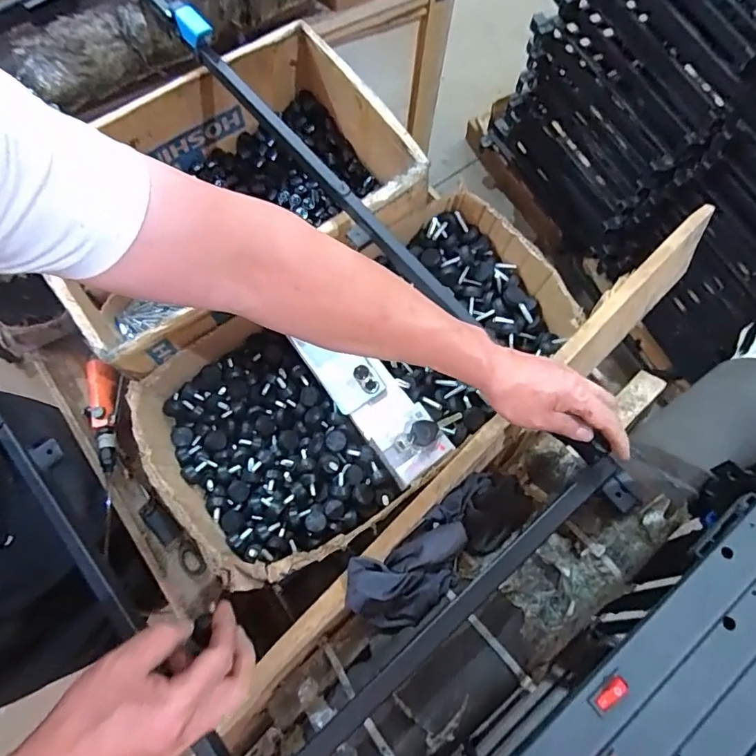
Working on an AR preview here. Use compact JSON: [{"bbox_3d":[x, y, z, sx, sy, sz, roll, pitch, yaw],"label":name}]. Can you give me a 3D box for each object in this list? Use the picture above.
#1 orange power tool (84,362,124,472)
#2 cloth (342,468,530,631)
[{"bbox_3d":[-0.427,0.057,0.764,0.046,0.034,0.171,-4,72,-2],"label":"orange power tool"},{"bbox_3d":[0.074,0.188,0.549,0.230,0.054,0.087,-32,75,-11],"label":"cloth"}]

